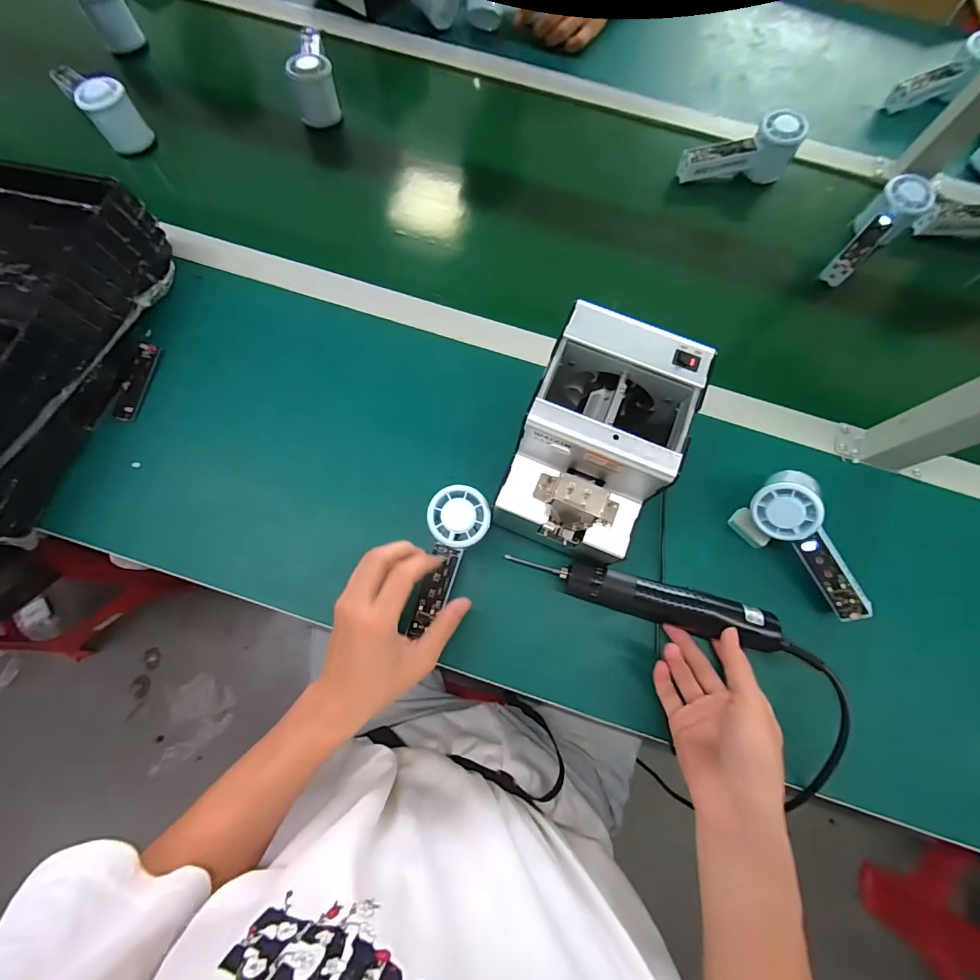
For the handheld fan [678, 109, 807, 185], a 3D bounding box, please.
[{"bbox_3d":[0.336,-0.452,0.588,0.148,0.073,0.048,-12,75,-5],"label":"handheld fan"}]

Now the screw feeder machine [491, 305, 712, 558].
[{"bbox_3d":[0.094,-0.039,0.408,0.121,0.150,0.175,22,75,5],"label":"screw feeder machine"}]

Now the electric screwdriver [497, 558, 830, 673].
[{"bbox_3d":[0.160,0.106,0.417,0.276,0.031,0.037,15,74,8],"label":"electric screwdriver"}]

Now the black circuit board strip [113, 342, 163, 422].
[{"bbox_3d":[-0.392,-0.121,0.482,0.020,0.008,0.096,21,66,-39],"label":"black circuit board strip"}]

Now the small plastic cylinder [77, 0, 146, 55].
[{"bbox_3d":[-0.535,-0.672,0.603,0.057,0.064,0.061,-30,77,-10],"label":"small plastic cylinder"}]

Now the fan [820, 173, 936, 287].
[{"bbox_3d":[0.495,-0.329,0.565,0.054,0.055,0.162,41,91,9],"label":"fan"}]

